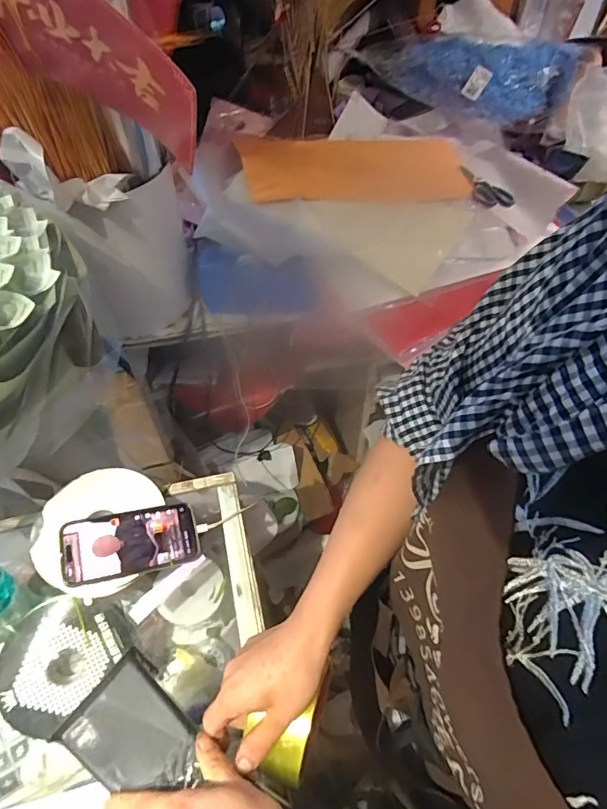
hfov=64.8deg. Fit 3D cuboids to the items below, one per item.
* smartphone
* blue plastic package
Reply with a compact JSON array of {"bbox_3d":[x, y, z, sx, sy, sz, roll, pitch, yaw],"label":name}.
[{"bbox_3d":[-0.198,0.159,0.555,0.147,0.006,0.072,-6,61,-23],"label":"smartphone"},{"bbox_3d":[0.362,-0.761,1.117,0.485,0.137,0.090,8,51,6],"label":"blue plastic package"}]

